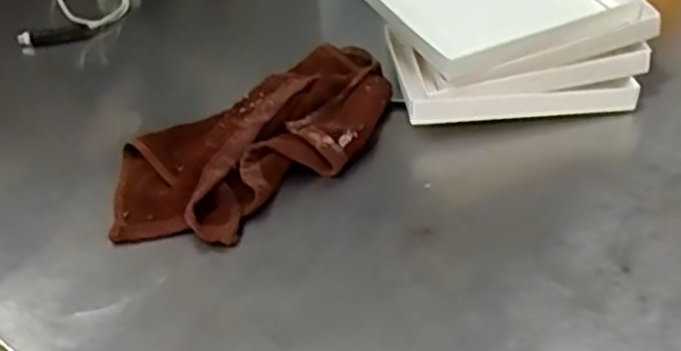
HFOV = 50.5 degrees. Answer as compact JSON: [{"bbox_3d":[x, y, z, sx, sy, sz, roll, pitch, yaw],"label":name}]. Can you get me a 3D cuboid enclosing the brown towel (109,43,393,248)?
[{"bbox_3d":[-0.062,-0.034,0.580,0.265,0.032,0.141,-31,44,-28],"label":"brown towel"}]

